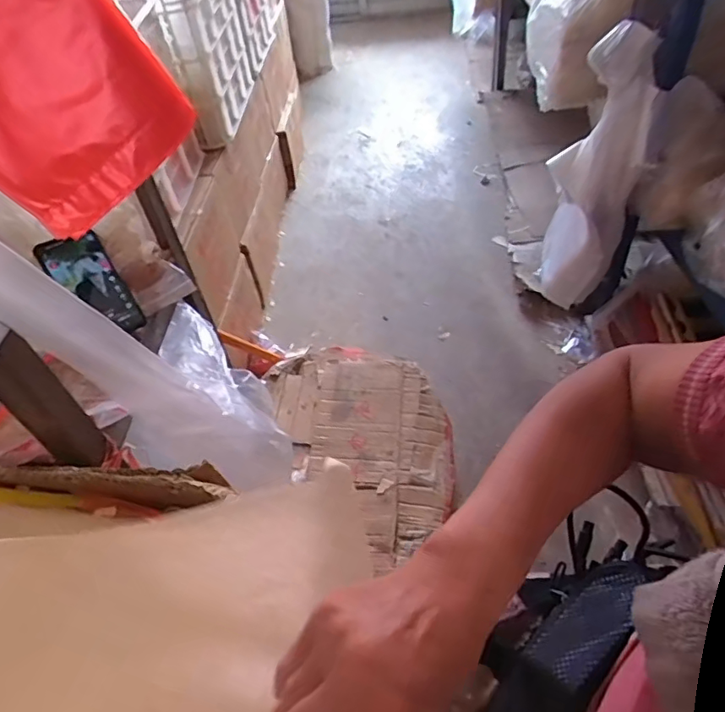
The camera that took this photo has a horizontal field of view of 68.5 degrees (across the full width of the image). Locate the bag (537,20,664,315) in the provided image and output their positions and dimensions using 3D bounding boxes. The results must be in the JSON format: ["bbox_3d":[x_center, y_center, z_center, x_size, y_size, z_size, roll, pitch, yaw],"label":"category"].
[{"bbox_3d":[0.430,-0.313,1.000,0.138,0.517,0.191,15,51,19],"label":"bag"}]

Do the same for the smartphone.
[{"bbox_3d":[-0.346,-0.089,0.683,0.072,0.017,0.148,-33,90,-18],"label":"smartphone"}]

